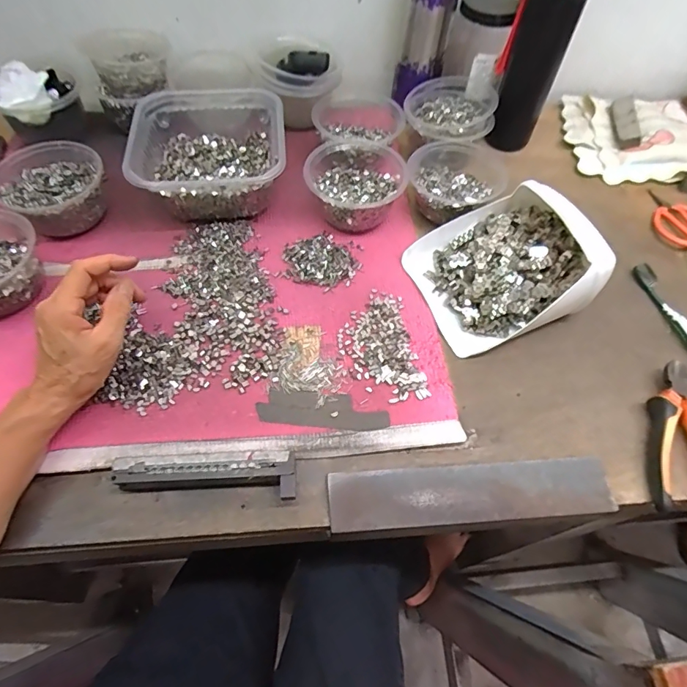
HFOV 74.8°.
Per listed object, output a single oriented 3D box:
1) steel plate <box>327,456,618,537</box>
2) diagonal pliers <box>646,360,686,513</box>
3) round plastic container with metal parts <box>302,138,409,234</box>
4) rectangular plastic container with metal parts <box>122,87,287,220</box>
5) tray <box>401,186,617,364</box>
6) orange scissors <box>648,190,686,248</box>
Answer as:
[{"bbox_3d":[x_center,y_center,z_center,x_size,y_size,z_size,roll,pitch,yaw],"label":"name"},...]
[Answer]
[{"bbox_3d":[0.111,0.133,0.392,0.244,0.007,0.050,-3,61,-4],"label":"steel plate"},{"bbox_3d":[0.317,0.086,0.422,0.052,0.025,0.147,13,61,5],"label":"diagonal pliers"},{"bbox_3d":[0.014,-0.196,0.543,0.115,0.054,0.124,1,60,-2],"label":"round plastic container with metal parts"},{"bbox_3d":[-0.159,-0.235,0.551,0.173,0.068,0.179,-4,61,-5],"label":"rectangular plastic container with metal parts"},{"bbox_3d":[0.171,-0.088,0.482,0.165,0.076,0.154,-19,63,-13],"label":"tray"},{"bbox_3d":[0.436,-0.167,0.587,0.068,0.016,0.103,-9,61,-8],"label":"orange scissors"}]

